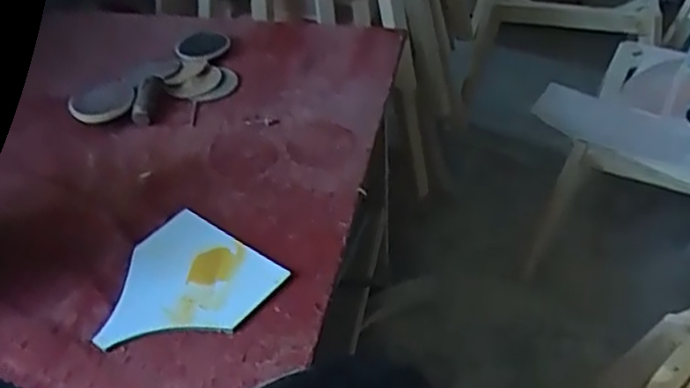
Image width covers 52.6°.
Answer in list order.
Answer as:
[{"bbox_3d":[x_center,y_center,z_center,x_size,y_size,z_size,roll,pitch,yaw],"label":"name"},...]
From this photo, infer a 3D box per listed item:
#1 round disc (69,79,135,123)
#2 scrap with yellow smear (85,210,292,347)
[{"bbox_3d":[-0.364,-0.141,1.048,0.095,0.016,0.093,-1,43,1],"label":"round disc"},{"bbox_3d":[-0.195,0.110,0.799,0.179,0.014,0.186,26,53,31],"label":"scrap with yellow smear"}]

